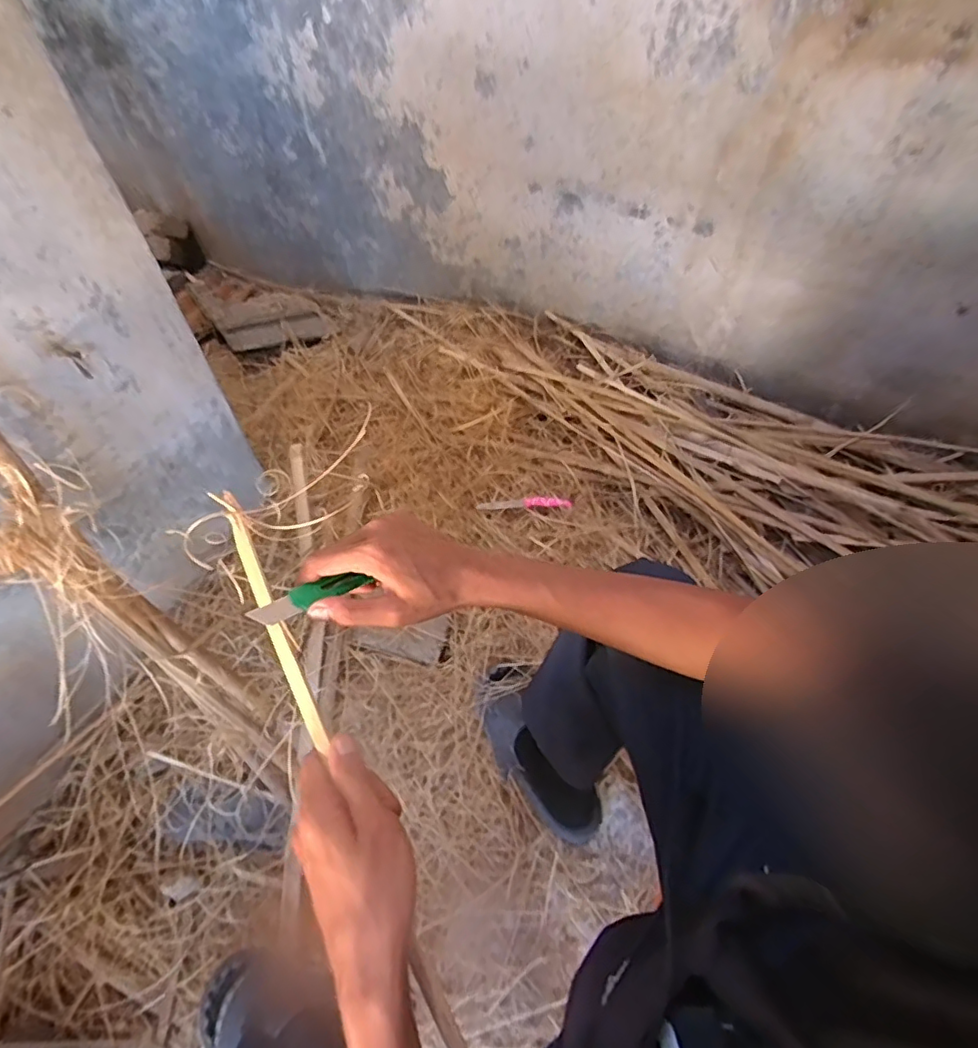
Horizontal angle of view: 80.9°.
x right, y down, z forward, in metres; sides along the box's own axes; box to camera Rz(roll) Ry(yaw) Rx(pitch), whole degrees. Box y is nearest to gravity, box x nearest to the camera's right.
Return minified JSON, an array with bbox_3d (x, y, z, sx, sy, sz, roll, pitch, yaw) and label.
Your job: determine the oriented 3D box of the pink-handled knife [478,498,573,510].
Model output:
[{"bbox_3d":[0.071,-0.041,1.145,0.184,0.013,0.023,-1,56,-2],"label":"pink-handled knife"}]

